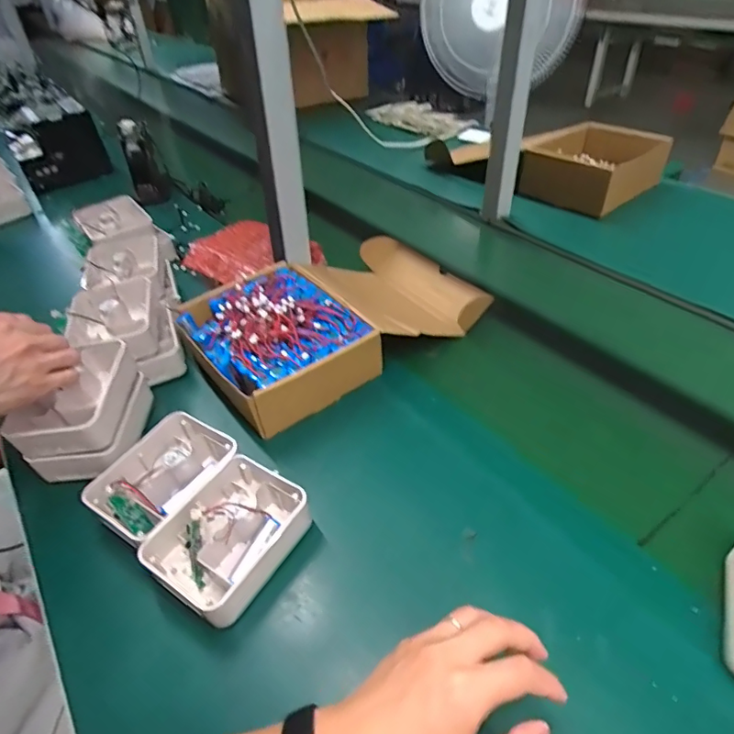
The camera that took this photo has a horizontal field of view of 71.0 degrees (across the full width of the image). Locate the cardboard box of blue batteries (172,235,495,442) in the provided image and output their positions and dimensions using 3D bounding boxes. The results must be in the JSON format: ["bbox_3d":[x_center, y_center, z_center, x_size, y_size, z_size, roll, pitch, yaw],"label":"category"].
[{"bbox_3d":[-0.037,-0.076,0.695,0.378,0.097,0.223,-27,45,-25],"label":"cardboard box of blue batteries"}]

